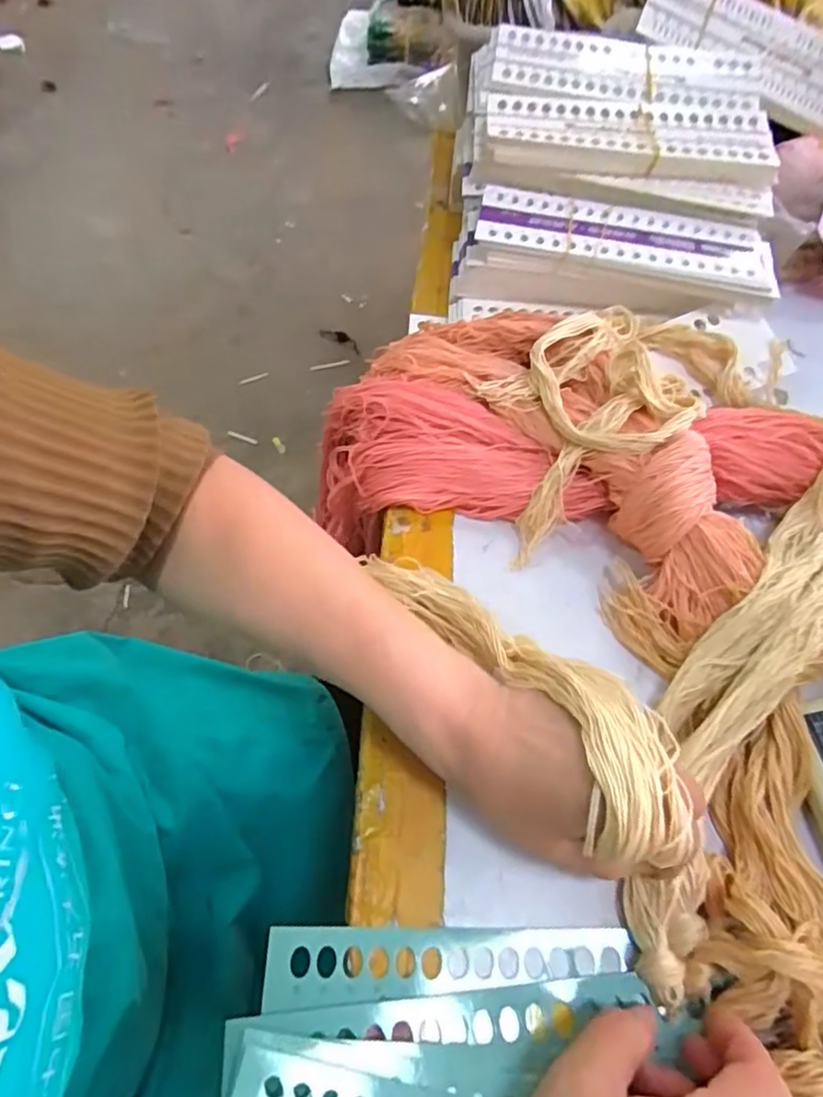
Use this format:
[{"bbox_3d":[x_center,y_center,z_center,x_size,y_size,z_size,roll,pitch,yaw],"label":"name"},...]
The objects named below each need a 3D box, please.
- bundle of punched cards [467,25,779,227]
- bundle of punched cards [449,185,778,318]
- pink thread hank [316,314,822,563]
[{"bbox_3d":[0.189,-0.405,0.587,0.283,0.053,0.207,10,59,4],"label":"bundle of punched cards"},{"bbox_3d":[0.169,-0.255,0.554,0.268,0.055,0.097,13,59,6],"label":"bundle of punched cards"},{"bbox_3d":[0.106,-0.072,0.507,0.367,0.156,0.203,12,59,5],"label":"pink thread hank"}]

